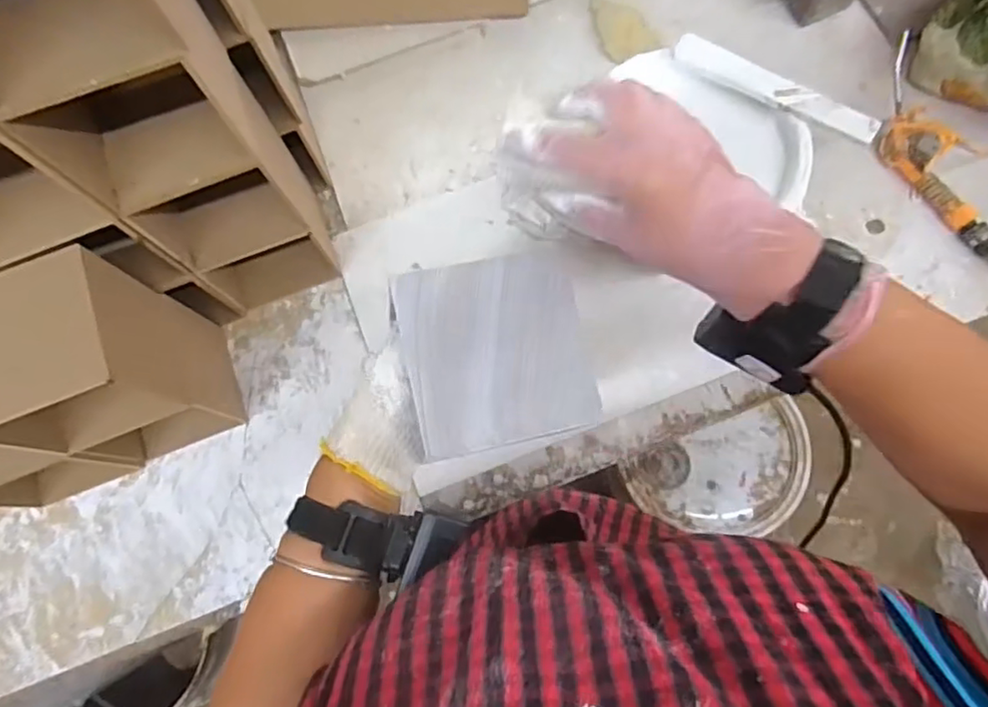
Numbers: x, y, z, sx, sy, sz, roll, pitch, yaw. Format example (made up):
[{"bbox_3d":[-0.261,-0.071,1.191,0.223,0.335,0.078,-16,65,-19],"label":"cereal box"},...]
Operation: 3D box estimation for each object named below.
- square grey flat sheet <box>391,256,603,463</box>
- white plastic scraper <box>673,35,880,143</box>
[{"bbox_3d":[0.003,-0.001,0.362,0.107,0.004,0.109,-11,82,-12],"label":"square grey flat sheet"},{"bbox_3d":[0.270,-0.256,0.596,0.201,0.007,0.027,31,94,10],"label":"white plastic scraper"}]

